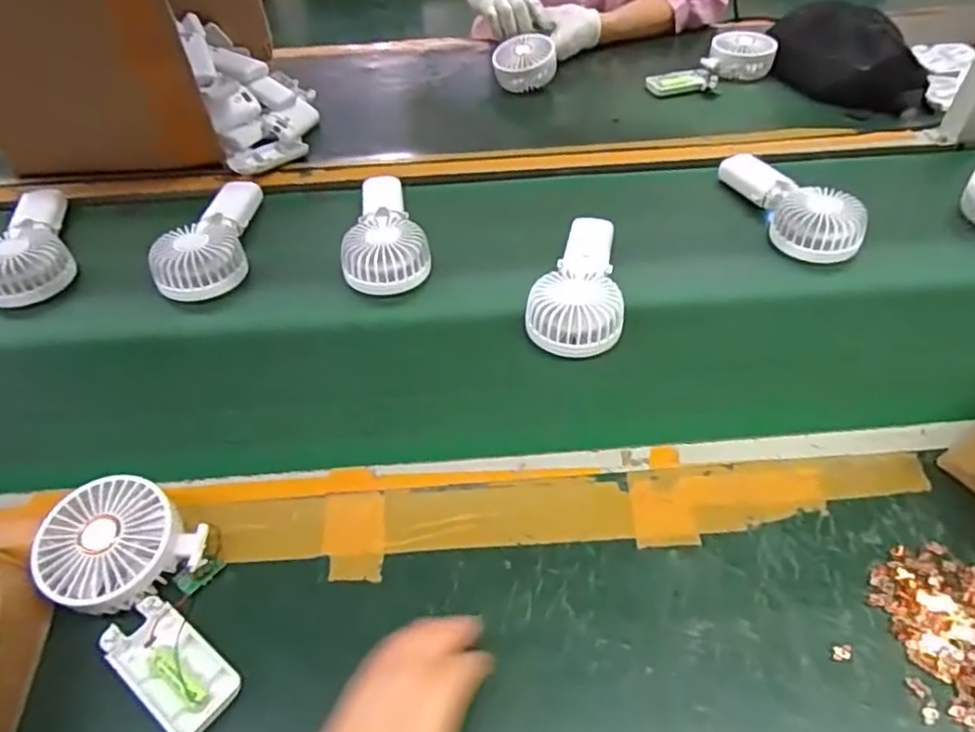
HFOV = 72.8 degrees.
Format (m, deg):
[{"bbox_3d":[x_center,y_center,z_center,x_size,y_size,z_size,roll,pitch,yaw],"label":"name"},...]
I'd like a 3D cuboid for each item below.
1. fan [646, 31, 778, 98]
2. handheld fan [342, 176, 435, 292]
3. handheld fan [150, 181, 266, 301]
[{"bbox_3d":[0.316,-0.423,0.934,0.181,0.046,0.080,-23,52,-17],"label":"fan"},{"bbox_3d":[-0.115,-0.151,0.702,0.090,0.041,0.184,-12,49,-7],"label":"handheld fan"},{"bbox_3d":[-0.291,-0.142,0.702,0.087,0.046,0.186,-4,49,-1],"label":"handheld fan"}]

